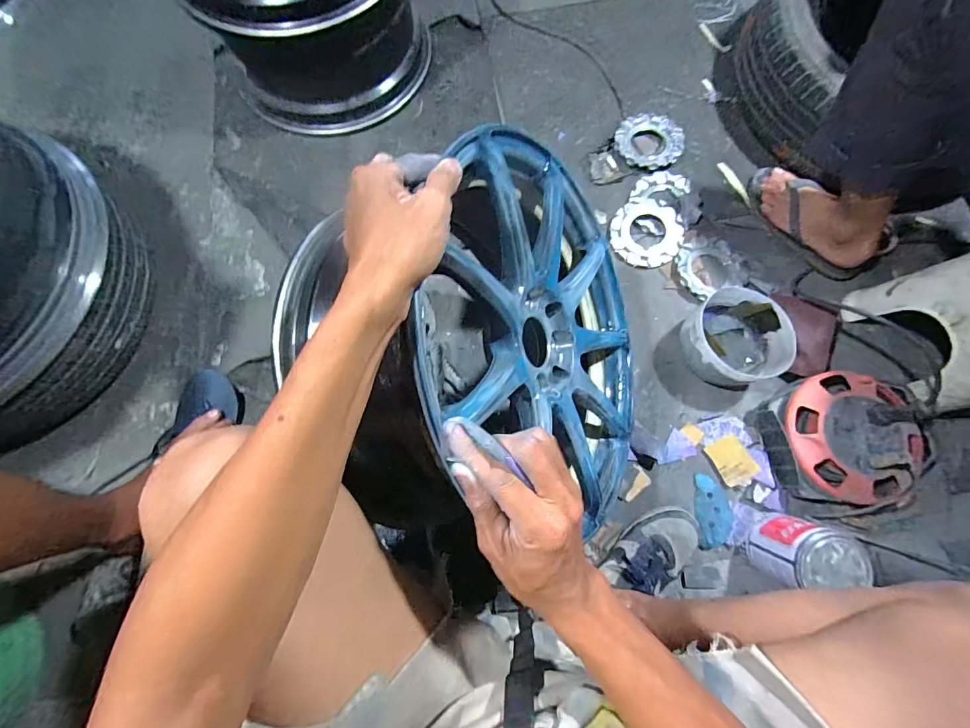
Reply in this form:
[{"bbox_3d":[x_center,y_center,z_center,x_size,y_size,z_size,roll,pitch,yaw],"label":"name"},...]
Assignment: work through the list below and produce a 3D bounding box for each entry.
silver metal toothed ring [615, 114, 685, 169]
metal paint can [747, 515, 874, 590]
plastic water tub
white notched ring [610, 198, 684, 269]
[{"bbox_3d":[0.341,-0.464,0.863,0.133,0.031,0.120,18,78,5],"label":"silver metal toothed ring"},{"bbox_3d":[0.471,0.274,0.623,0.102,0.125,0.081,-3,77,0],"label":"metal paint can"},{"bbox_3d":[0.424,-0.044,0.720,0.155,0.092,0.157,-8,77,-1],"label":"plastic water tub"},{"bbox_3d":[0.314,-0.254,0.809,0.134,0.017,0.134,0,77,1],"label":"white notched ring"}]

